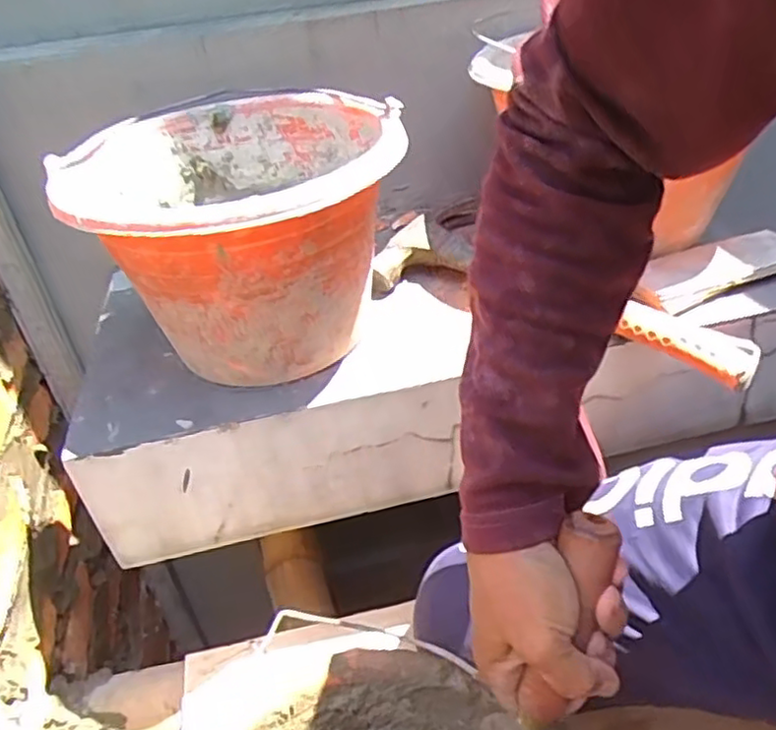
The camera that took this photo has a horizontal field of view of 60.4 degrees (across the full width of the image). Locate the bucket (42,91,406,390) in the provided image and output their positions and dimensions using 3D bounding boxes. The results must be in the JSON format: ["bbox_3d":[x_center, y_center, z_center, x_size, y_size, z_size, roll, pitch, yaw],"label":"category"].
[{"bbox_3d":[-0.101,-0.090,0.511,0.223,0.166,0.223,-5,36,3],"label":"bucket"}]

